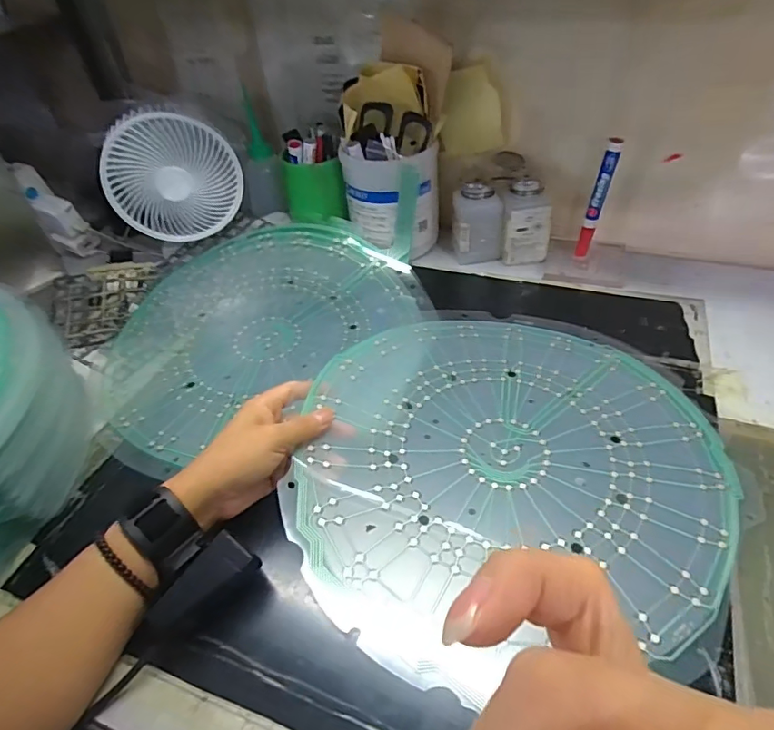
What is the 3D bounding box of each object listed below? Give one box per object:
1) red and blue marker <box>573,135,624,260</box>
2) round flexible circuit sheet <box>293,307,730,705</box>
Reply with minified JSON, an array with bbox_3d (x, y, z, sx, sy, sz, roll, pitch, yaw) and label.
[{"bbox_3d":[0.234,-0.180,0.571,0.023,0.145,0.017,11,45,17],"label":"red and blue marker"},{"bbox_3d":[0.101,0.066,0.418,0.324,0.034,0.338,-3,43,3],"label":"round flexible circuit sheet"}]

